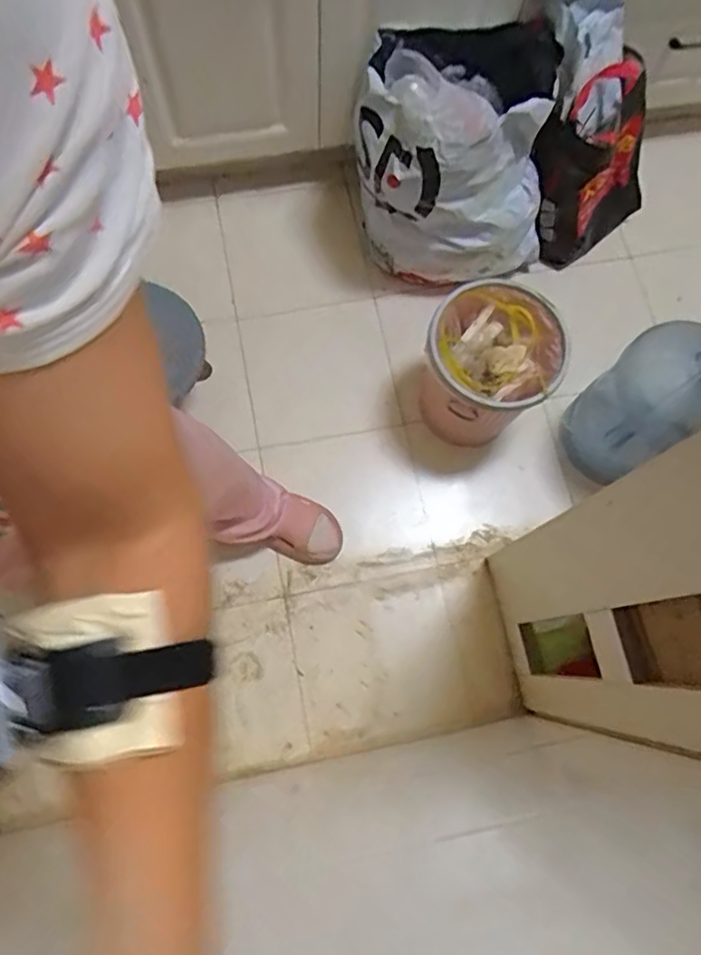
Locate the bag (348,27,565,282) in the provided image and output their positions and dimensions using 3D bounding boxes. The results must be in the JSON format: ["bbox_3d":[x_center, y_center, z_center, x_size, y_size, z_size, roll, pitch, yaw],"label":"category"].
[{"bbox_3d":[0.188,-0.614,1.229,0.354,0.380,0.337,-10,75,-5],"label":"bag"}]

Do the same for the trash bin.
[{"bbox_3d":[0.247,-0.192,1.221,0.232,0.306,0.224,0,75,0],"label":"trash bin"}]

